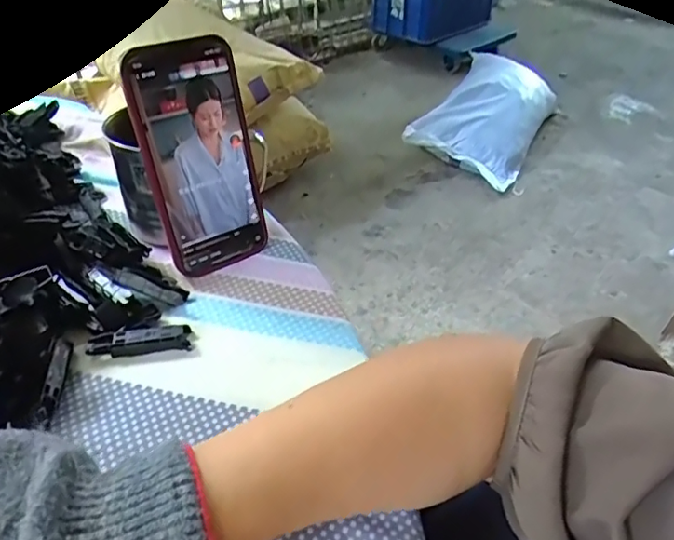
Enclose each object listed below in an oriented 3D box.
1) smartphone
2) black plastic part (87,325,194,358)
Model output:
[{"bbox_3d":[-0.094,-0.076,0.386,0.074,0.159,0.005,-24,30,-28],"label":"smartphone"},{"bbox_3d":[-0.129,0.046,0.354,0.065,0.010,0.019,-7,43,-11],"label":"black plastic part"}]

